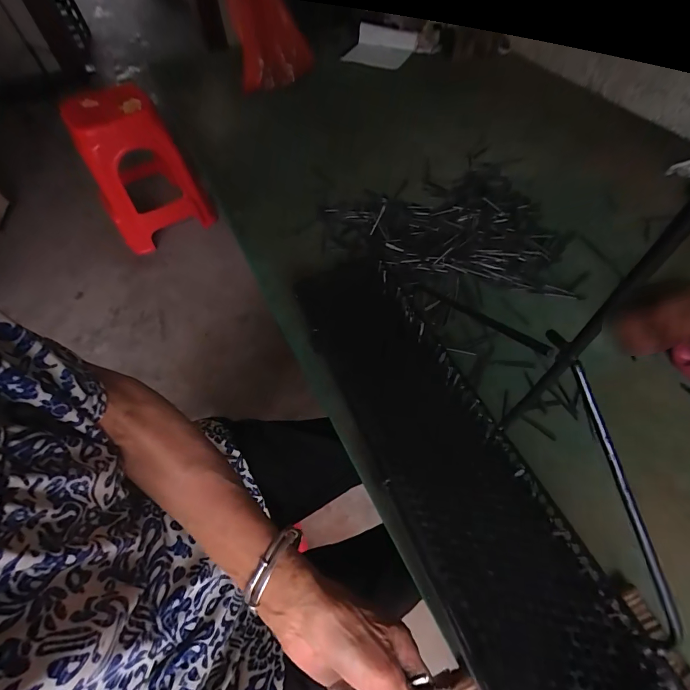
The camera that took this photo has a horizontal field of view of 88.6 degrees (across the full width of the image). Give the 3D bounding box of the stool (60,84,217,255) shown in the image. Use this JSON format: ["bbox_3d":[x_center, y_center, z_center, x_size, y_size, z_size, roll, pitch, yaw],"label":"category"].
[{"bbox_3d":[-0.834,-0.711,1.431,0.380,0.456,0.380,-32,63,-17],"label":"stool"}]

